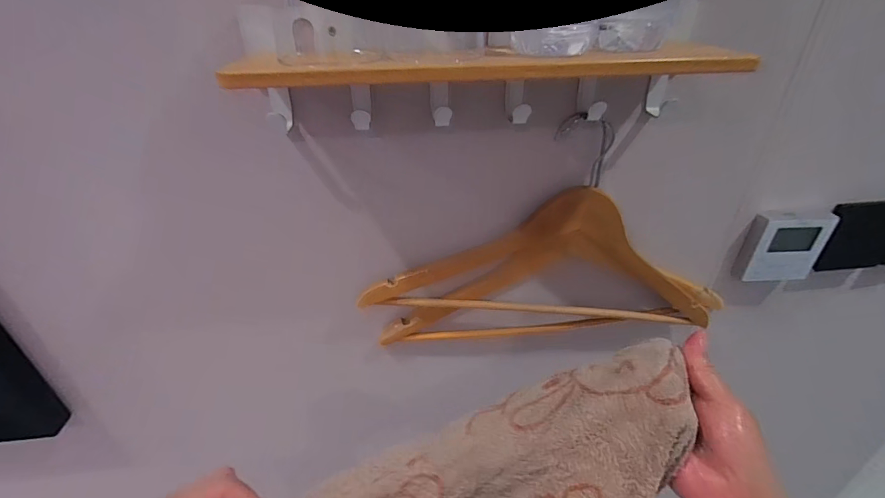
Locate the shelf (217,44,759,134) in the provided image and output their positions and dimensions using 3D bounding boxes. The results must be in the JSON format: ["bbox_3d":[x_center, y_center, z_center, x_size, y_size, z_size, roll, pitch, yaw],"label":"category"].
[{"bbox_3d":[0.038,-0.125,0.320,0.358,0.058,0.114,-4,31,-4],"label":"shelf"}]

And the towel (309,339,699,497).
[{"bbox_3d":[0.043,0.179,0.290,0.304,0.084,0.123,-21,34,-5],"label":"towel"}]

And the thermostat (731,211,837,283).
[{"bbox_3d":[0.408,-0.001,0.485,0.091,0.090,0.024,-4,31,-4],"label":"thermostat"}]

